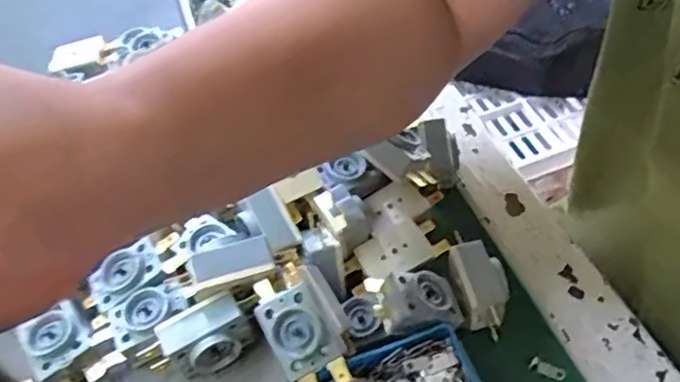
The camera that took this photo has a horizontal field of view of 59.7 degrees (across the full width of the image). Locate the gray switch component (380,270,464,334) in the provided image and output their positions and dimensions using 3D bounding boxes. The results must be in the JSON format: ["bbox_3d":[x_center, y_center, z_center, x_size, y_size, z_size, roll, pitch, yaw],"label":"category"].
[{"bbox_3d":[0.040,0.055,0.298,0.043,0.013,0.028,3,53,-16],"label":"gray switch component"}]

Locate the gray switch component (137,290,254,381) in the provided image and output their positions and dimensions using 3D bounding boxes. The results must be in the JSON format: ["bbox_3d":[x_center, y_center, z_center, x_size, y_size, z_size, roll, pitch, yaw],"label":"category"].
[{"bbox_3d":[-0.065,0.072,0.275,0.047,0.031,0.022,-33,51,-17],"label":"gray switch component"}]

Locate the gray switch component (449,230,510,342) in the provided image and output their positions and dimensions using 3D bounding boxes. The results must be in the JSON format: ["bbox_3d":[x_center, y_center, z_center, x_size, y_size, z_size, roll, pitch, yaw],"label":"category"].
[{"bbox_3d":[0.074,0.049,0.308,0.023,0.017,0.055,-16,48,-3],"label":"gray switch component"}]

